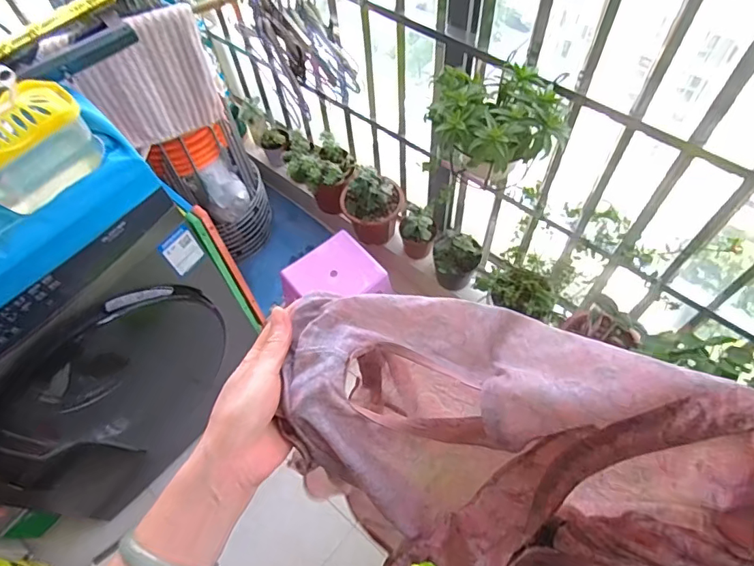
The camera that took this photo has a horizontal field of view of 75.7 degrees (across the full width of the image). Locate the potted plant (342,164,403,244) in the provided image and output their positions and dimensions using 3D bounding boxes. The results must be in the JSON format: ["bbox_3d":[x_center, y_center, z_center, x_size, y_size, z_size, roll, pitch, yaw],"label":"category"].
[{"bbox_3d":[-0.019,-0.232,1.480,0.187,0.228,0.169,35,68,21],"label":"potted plant"}]

